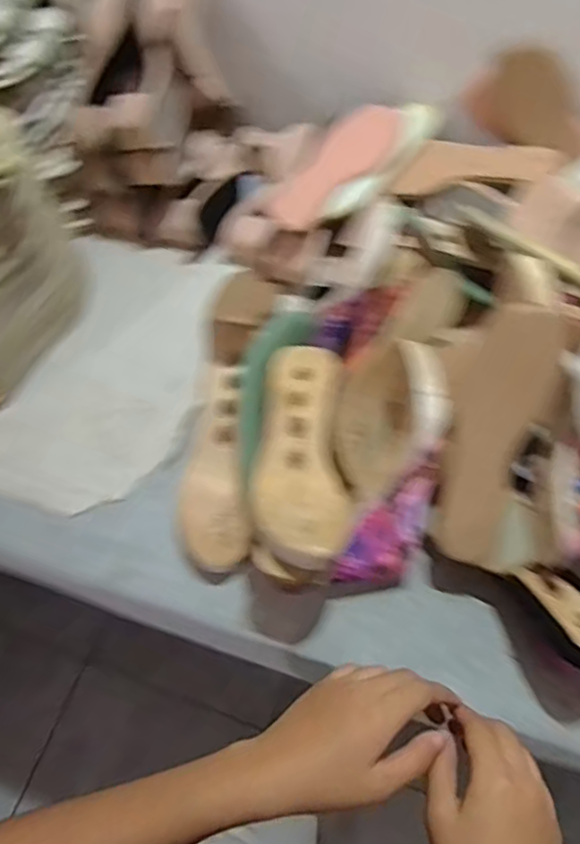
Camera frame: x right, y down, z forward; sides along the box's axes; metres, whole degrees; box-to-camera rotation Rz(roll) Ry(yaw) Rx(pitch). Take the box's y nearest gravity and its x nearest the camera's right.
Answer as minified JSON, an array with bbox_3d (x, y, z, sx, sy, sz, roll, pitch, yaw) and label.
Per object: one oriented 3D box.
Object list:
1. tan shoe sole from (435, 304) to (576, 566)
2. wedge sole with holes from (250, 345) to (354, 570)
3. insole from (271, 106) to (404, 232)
[{"bbox_3d":[0.185,0.012,0.579,0.071,0.026,0.233,17,99,12],"label":"tan shoe sole"},{"bbox_3d":[0.009,0.024,0.593,0.087,0.047,0.232,-2,59,1],"label":"wedge sole with holes"},{"bbox_3d":[0.063,-0.330,0.808,0.070,0.030,0.208,41,83,23],"label":"insole"}]

